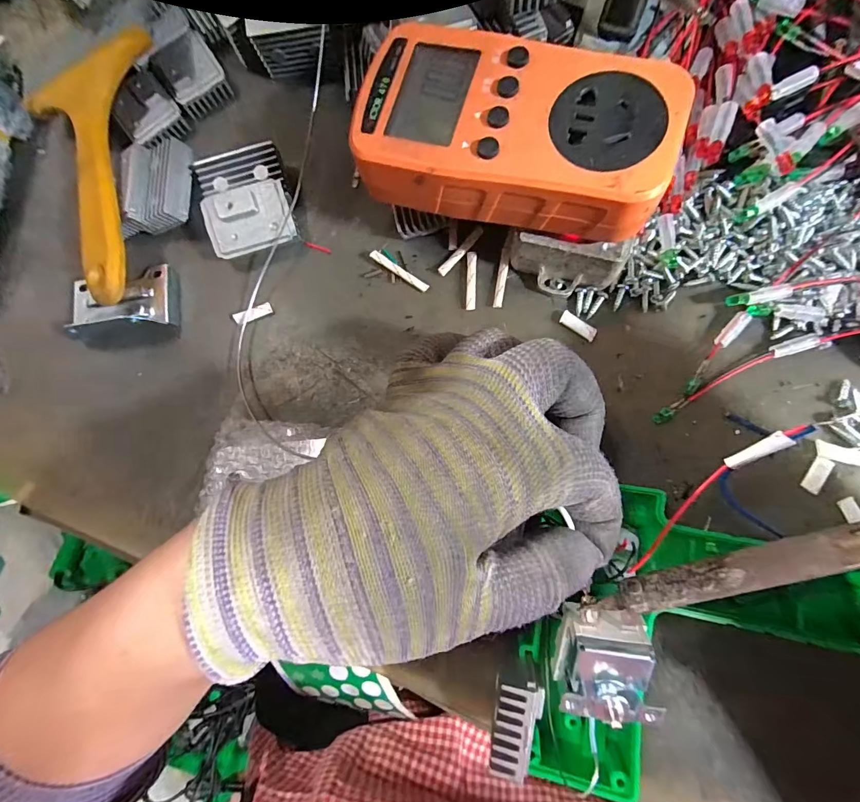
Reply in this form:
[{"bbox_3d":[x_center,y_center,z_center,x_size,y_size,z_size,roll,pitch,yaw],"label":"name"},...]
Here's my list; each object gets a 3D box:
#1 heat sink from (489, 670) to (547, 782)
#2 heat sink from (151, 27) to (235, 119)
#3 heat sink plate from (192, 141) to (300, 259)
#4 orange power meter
[{"bbox_3d":[0.031,0.114,0.144,0.016,0.008,0.034,7,83,7],"label":"heat sink"},{"bbox_3d":[-0.145,-0.200,0.247,0.034,0.017,0.043,-37,80,0],"label":"heat sink"},{"bbox_3d":[-0.101,-0.110,0.228,0.046,0.022,0.055,-14,81,4],"label":"heat sink plate"},{"bbox_3d":[0.032,-0.110,0.166,0.124,0.032,0.068,15,84,8],"label":"orange power meter"}]

